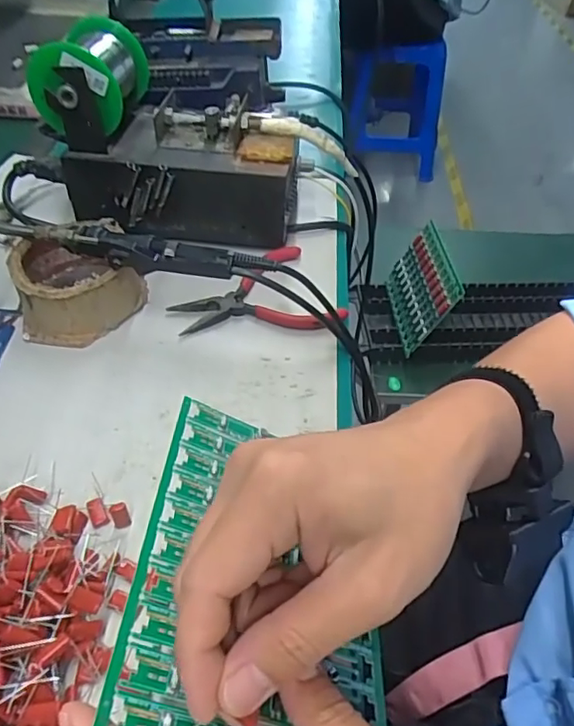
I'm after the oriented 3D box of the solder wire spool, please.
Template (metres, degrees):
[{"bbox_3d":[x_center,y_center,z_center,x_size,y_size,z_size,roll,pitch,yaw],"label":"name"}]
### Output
[{"bbox_3d":[-0.154,-0.225,0.437,0.065,0.055,0.084,7,47,3],"label":"solder wire spool"}]

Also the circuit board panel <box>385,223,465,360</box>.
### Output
[{"bbox_3d":[0.178,-0.101,0.758,0.009,0.118,0.152,16,44,-22],"label":"circuit board panel"}]

